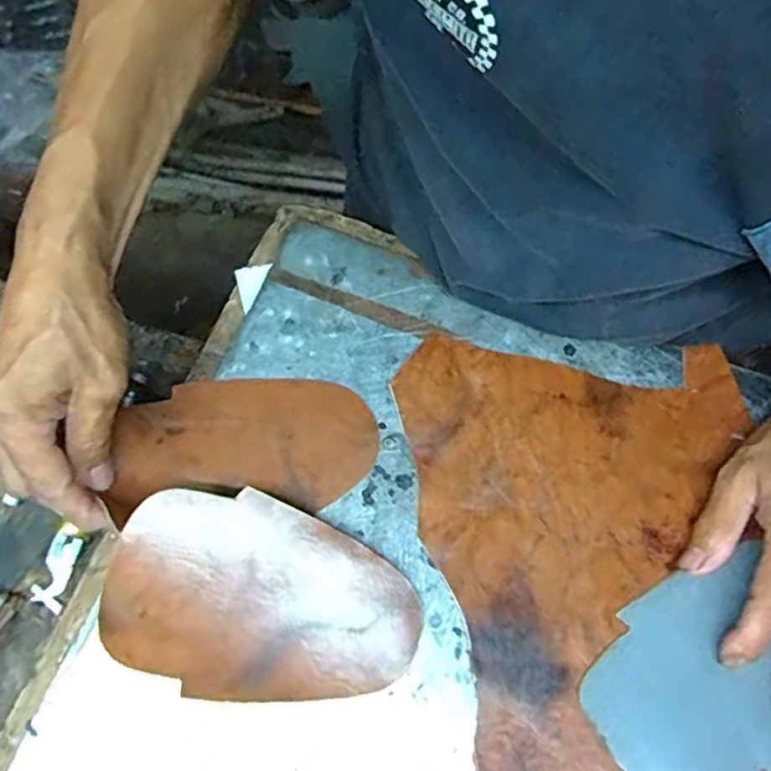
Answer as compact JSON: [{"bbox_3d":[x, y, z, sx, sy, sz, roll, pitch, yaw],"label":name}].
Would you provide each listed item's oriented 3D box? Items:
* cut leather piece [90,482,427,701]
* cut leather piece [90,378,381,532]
[{"bbox_3d":[-0.062,0.110,0.323,0.156,0.010,0.097,7,82,-9],"label":"cut leather piece"},{"bbox_3d":[-0.080,0.033,0.366,0.143,0.022,0.081,-4,64,0],"label":"cut leather piece"}]

